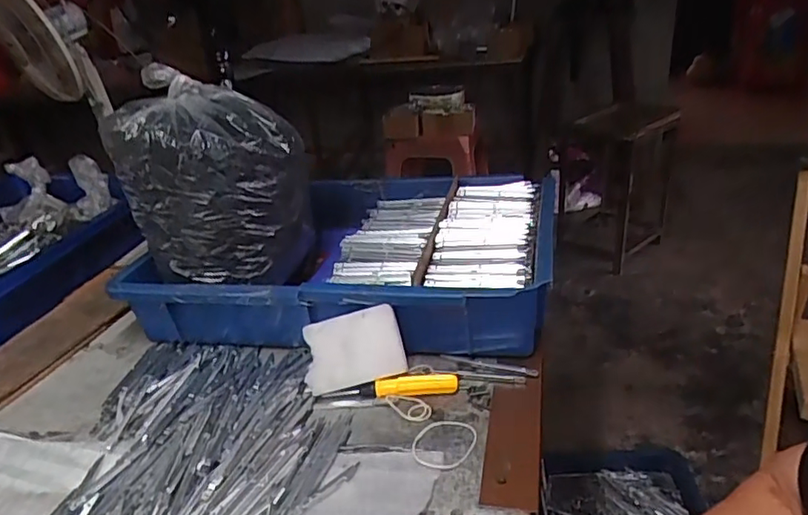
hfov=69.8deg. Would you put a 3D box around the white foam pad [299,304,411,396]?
[{"bbox_3d":[-0.046,0.079,0.507,0.085,0.060,0.008,-14,-8,0],"label":"white foam pad"}]

